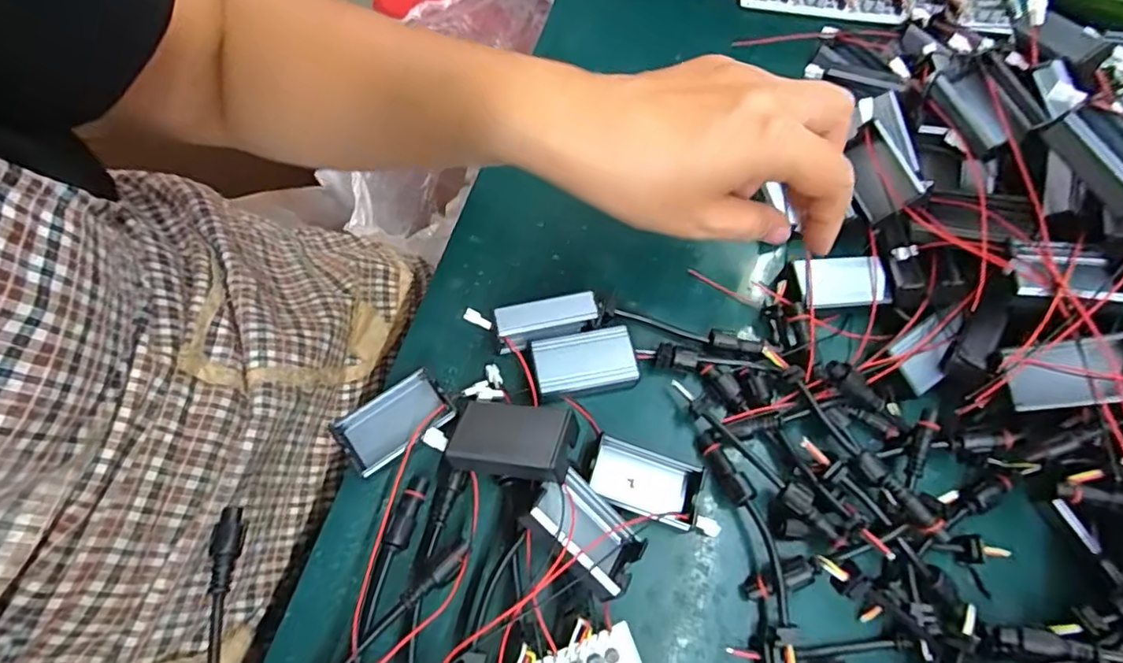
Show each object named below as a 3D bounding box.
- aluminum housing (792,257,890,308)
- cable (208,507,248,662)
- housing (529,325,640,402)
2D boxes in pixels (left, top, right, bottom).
[{"bbox_3d":[0.150,-0.027,0.308,0.050,0.007,0.029,-5,63,-5],"label":"aluminum housing"},{"bbox_3d":[-0.132,0.116,0.222,0.010,0.011,0.091,-5,63,-5],"label":"cable"},{"bbox_3d":[0.011,0.017,0.283,0.049,0.012,0.031,-10,64,-7],"label":"housing"}]

